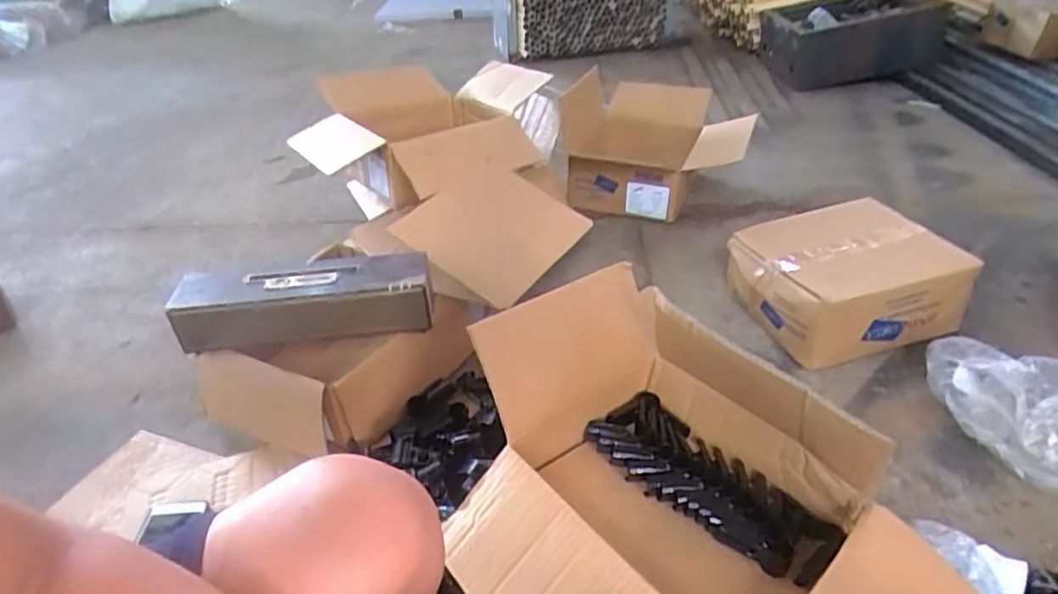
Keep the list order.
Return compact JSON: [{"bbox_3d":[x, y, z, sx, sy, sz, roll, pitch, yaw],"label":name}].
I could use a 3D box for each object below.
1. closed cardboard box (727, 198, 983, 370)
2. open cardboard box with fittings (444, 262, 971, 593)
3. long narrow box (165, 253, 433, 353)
[{"bbox_3d":[0.577,-0.038,1.158,0.360,0.140,0.277,-11,35,-11],"label":"closed cardboard box"},{"bbox_3d":[0.154,0.223,0.642,0.397,0.225,0.502,-27,41,-31],"label":"open cardboard box with fittings"},{"bbox_3d":[-0.351,0.004,0.989,0.393,0.079,0.118,-4,34,-2],"label":"long narrow box"}]

